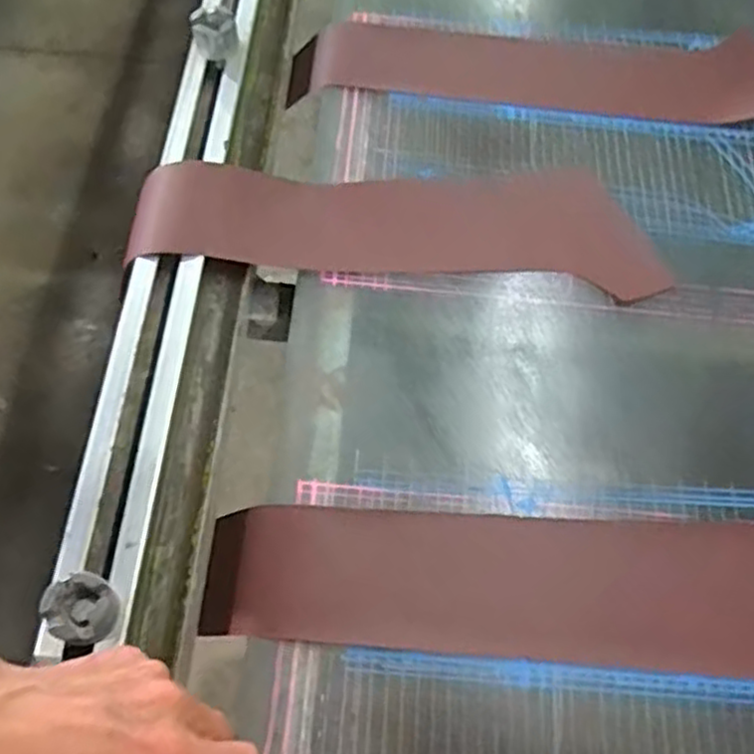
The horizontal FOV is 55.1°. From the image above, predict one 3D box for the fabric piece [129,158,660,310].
[{"bbox_3d":[0.025,-0.136,0.617,0.431,0.075,0.132,2,65,-3],"label":"fabric piece"}]

